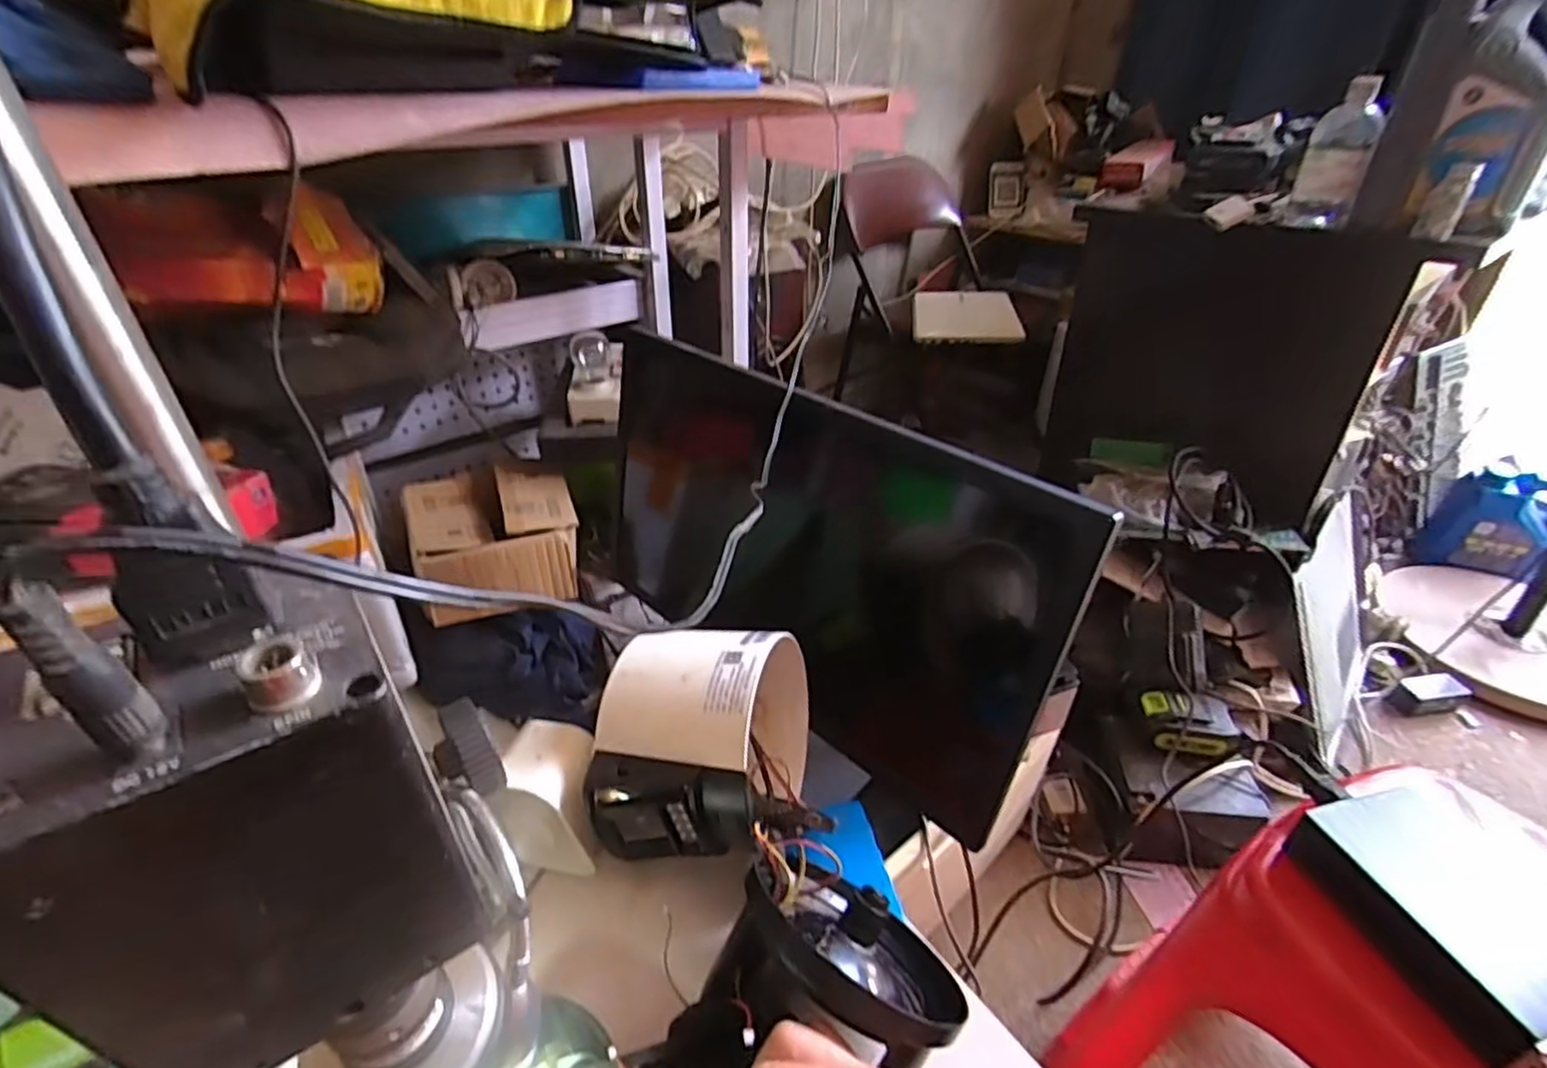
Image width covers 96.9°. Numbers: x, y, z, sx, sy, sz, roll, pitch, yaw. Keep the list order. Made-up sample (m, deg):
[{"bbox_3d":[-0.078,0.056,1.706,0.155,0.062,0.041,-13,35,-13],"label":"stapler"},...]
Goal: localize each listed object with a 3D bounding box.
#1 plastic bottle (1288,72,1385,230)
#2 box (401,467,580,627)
[{"bbox_3d":[0.784,-0.528,0.952,0.070,0.175,0.078,18,38,25],"label":"plastic bottle"},{"bbox_3d":[-0.389,-0.003,0.964,0.212,0.103,0.254,-16,37,-22],"label":"box"}]

